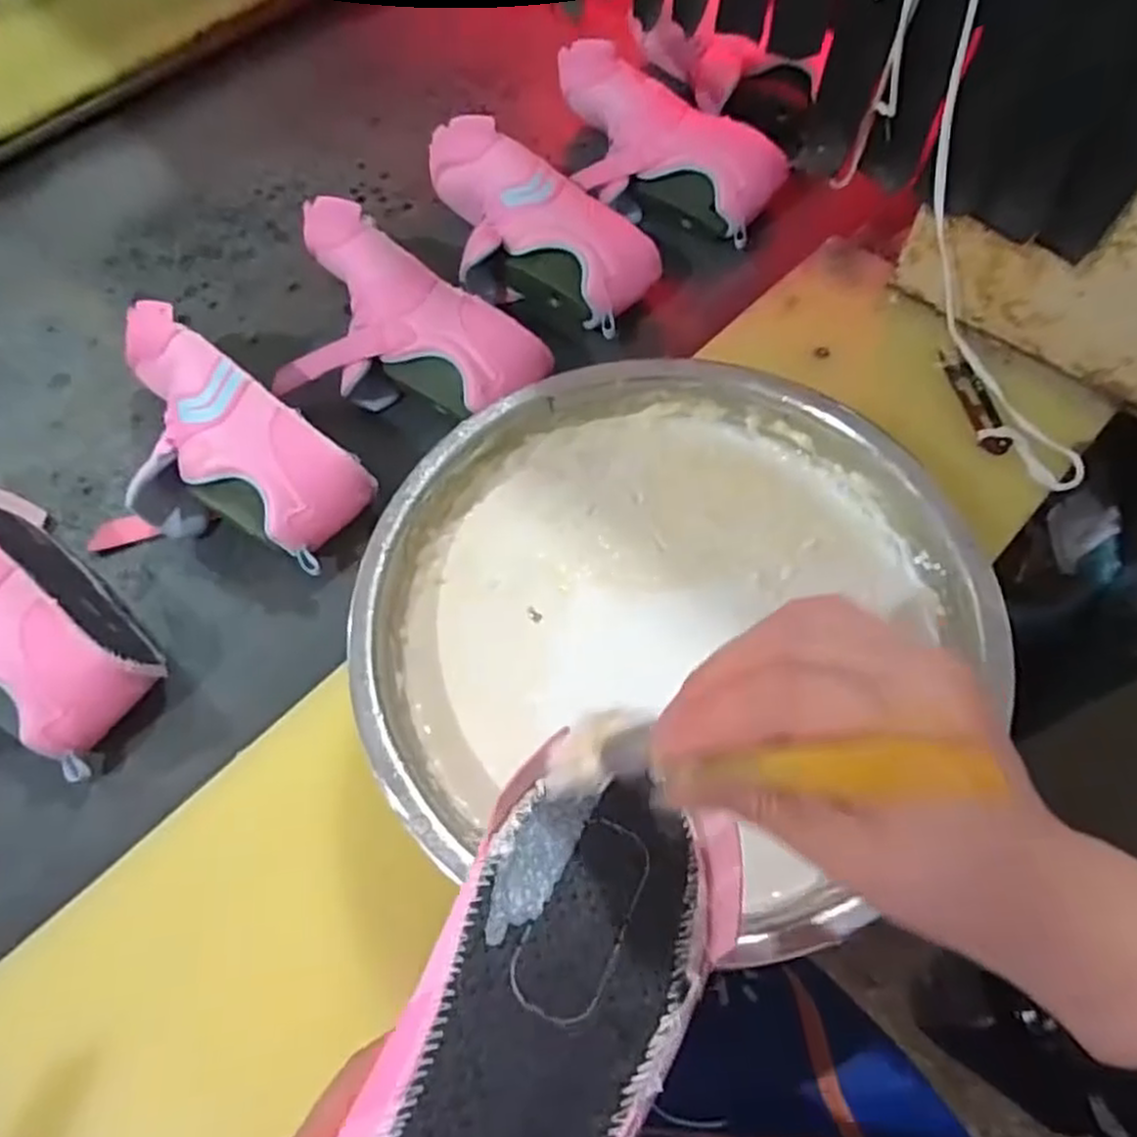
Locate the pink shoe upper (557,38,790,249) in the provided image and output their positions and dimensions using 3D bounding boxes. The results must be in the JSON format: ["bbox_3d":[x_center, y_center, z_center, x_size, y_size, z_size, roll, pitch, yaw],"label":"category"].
[{"bbox_3d":[0.070,-0.413,0.734,0.284,0.079,0.127,34,69,18],"label":"pink shoe upper"}]

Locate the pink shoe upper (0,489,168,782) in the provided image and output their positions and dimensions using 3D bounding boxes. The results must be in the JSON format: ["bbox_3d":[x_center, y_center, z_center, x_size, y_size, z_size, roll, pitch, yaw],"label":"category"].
[{"bbox_3d":[-0.402,0.036,0.517,0.240,0.085,0.181,20,65,12],"label":"pink shoe upper"}]

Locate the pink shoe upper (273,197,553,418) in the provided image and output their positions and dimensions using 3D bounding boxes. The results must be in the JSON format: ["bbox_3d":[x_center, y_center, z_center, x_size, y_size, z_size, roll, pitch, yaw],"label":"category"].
[{"bbox_3d":[-0.164,-0.194,0.634,0.275,0.089,0.143,36,69,19],"label":"pink shoe upper"}]

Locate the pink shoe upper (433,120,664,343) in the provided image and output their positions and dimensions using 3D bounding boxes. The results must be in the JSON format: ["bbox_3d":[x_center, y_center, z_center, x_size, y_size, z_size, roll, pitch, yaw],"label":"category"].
[{"bbox_3d":[-0.055,-0.309,0.697,0.283,0.095,0.117,38,70,19],"label":"pink shoe upper"}]

